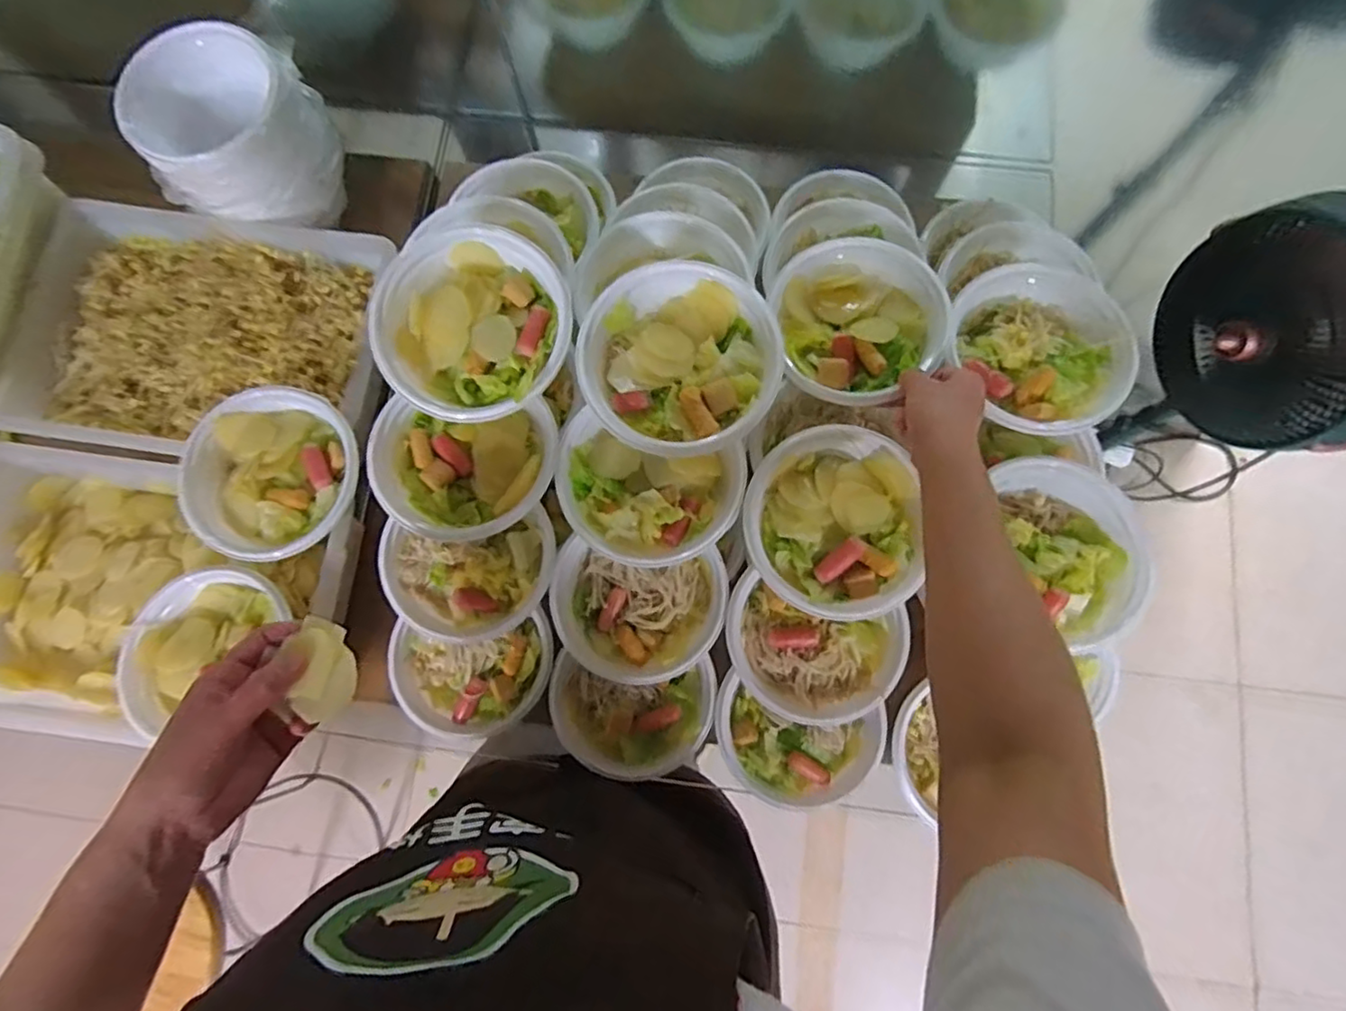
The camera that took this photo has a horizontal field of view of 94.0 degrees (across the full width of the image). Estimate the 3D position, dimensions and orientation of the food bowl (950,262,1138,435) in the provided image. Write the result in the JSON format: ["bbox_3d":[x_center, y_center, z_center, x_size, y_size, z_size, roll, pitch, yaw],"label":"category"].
[{"bbox_3d":[0.352,-0.156,0.610,0.159,0.052,0.169,0,79,1],"label":"food bowl"}]

